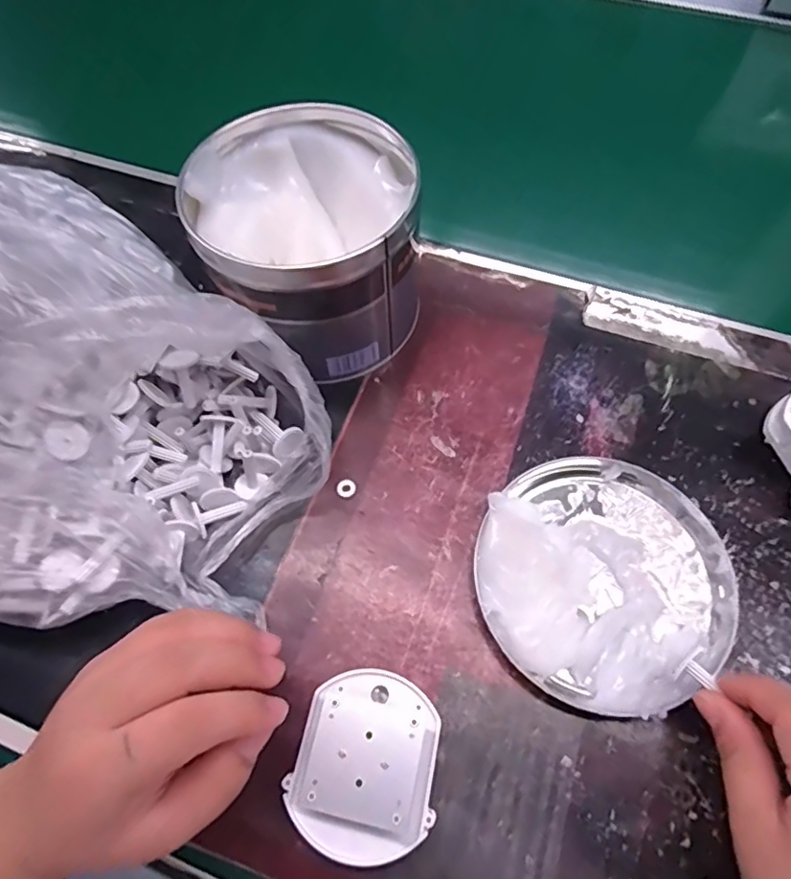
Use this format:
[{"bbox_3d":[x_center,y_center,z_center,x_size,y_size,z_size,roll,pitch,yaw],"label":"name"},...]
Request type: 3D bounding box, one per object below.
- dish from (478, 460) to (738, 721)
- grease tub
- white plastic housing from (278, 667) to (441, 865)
[{"bbox_3d":[0.108,0.069,0.285,0.123,0.027,0.125,0,63,0],"label":"dish"},{"bbox_3d":[-0.051,-0.112,0.337,0.118,0.100,0.126,0,63,0],"label":"grease tub"},{"bbox_3d":[-0.011,0.140,0.243,0.058,0.045,0.069,18,65,9],"label":"white plastic housing"}]

